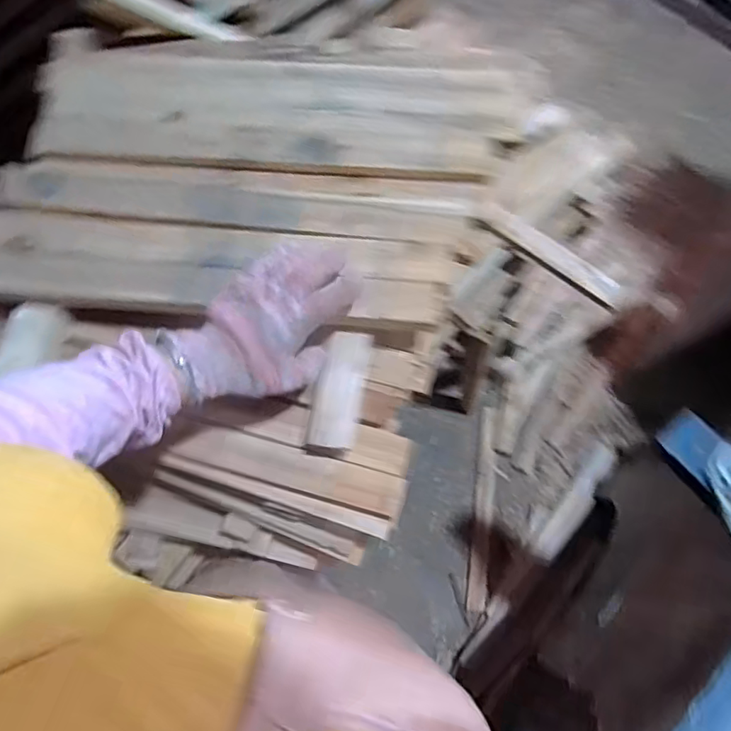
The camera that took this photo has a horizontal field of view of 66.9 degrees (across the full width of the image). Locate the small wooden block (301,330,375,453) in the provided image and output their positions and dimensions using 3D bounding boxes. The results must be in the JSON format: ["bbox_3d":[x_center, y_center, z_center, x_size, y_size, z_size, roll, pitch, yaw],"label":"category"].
[{"bbox_3d":[-0.027,0.031,0.577,0.049,0.021,0.132,15,89,3],"label":"small wooden block"}]

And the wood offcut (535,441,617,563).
[{"bbox_3d":[0.507,0.326,1.329,0.058,0.031,0.316,36,76,9],"label":"wood offcut"}]

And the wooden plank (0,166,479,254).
[{"bbox_3d":[-0.140,-0.164,0.574,0.497,0.029,0.062,5,74,0],"label":"wooden plank"}]

